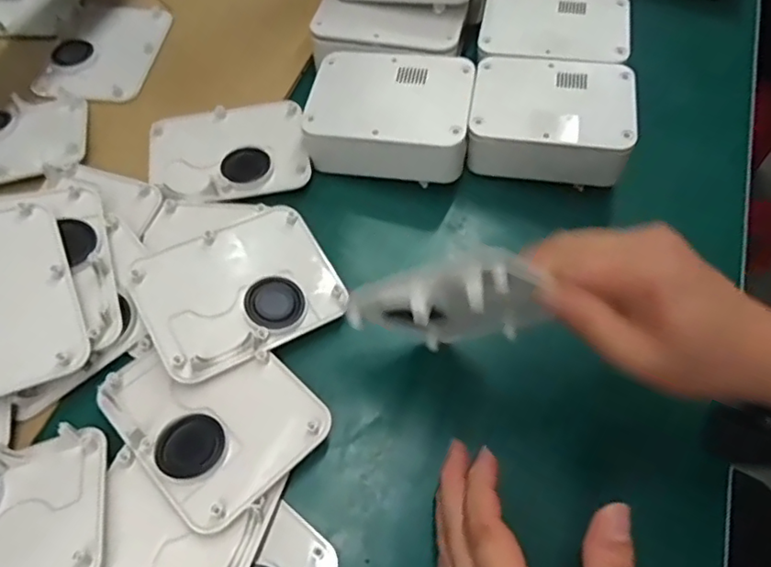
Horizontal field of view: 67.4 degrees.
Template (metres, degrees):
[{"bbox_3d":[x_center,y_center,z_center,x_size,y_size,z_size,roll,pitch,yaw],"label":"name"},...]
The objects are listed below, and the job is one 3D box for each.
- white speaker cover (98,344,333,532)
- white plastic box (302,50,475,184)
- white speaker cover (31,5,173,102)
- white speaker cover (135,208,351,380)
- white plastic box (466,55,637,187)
[{"bbox_3d":[-0.106,0.074,0.350,0.098,0.013,0.122,-41,67,-21],"label":"white speaker cover"},{"bbox_3d":[0.005,-0.139,0.472,0.125,0.046,0.097,9,60,6],"label":"white plastic box"},{"bbox_3d":[-0.261,-0.222,0.544,0.087,0.014,0.135,7,59,5],"label":"white speaker cover"},{"bbox_3d":[-0.097,0.000,0.387,0.123,0.020,0.094,-27,63,-15],"label":"white speaker cover"},{"bbox_3d":[0.134,-0.139,0.480,0.122,0.048,0.099,9,60,6],"label":"white plastic box"}]

